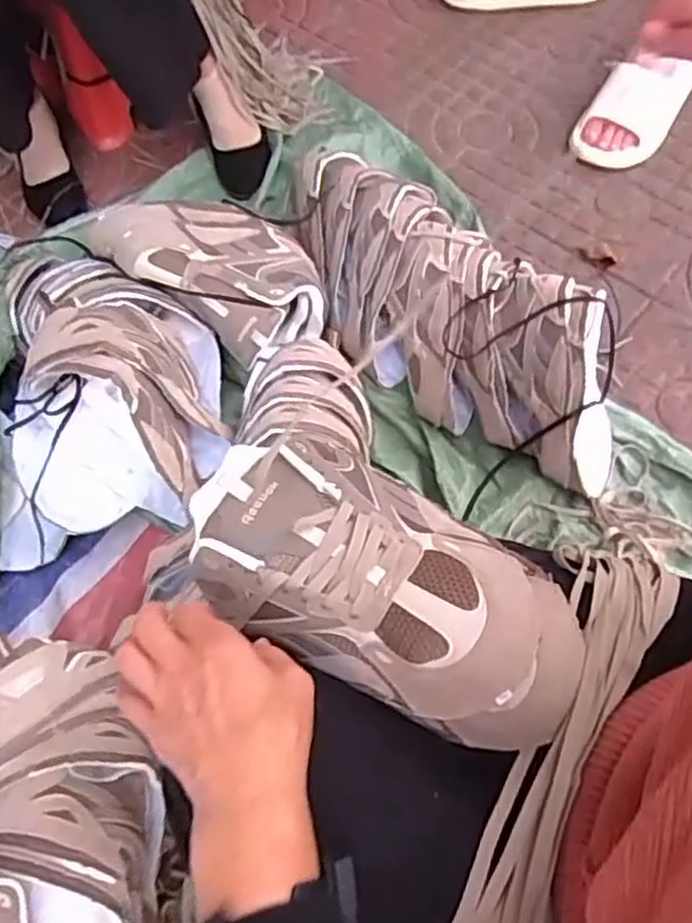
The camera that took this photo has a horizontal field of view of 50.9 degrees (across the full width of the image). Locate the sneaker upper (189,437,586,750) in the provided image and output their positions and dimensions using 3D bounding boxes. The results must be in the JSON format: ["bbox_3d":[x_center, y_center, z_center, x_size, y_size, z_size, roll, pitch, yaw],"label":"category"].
[{"bbox_3d":[0.017,0.068,0.455,0.261,0.065,0.127,28,68,18],"label":"sneaker upper"}]

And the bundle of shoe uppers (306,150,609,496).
[{"bbox_3d":[0.125,-0.190,0.914,0.517,0.142,0.226,31,70,18],"label":"bundle of shoe uppers"}]

